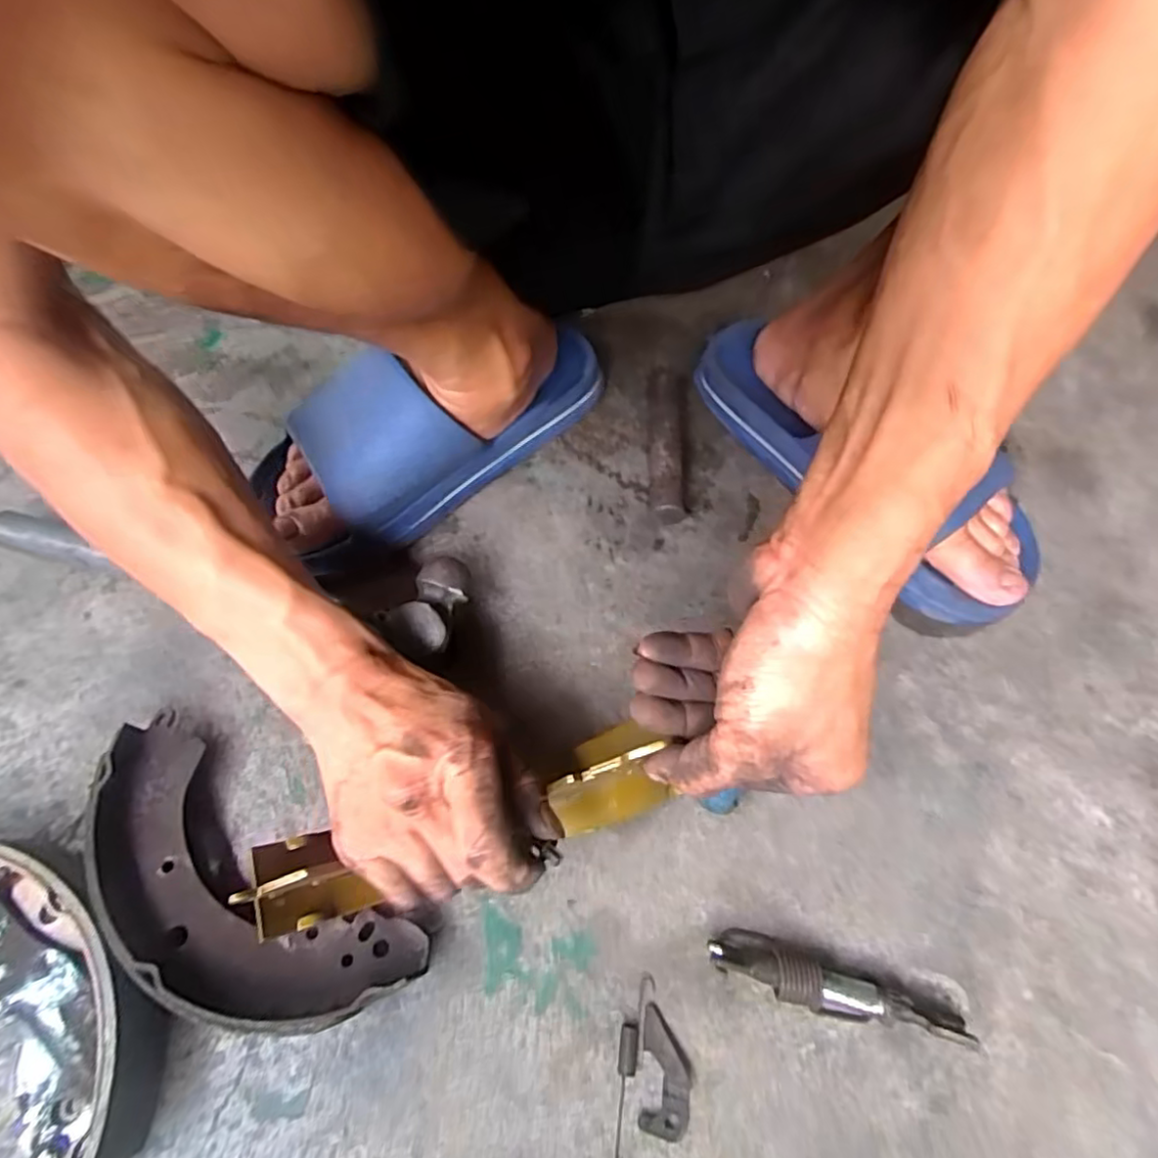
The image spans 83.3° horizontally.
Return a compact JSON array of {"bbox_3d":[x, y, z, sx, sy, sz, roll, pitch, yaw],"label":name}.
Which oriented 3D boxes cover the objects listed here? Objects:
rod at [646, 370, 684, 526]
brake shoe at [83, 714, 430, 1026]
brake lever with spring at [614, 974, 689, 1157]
[{"bbox_3d":[0.062,-0.109,0.489,0.022,0.025,0.145,-1,64,0],"label":"rod"},{"bbox_3d":[-0.183,0.164,0.340,0.204,0.038,0.084,32,68,15],"label":"brake shoe"},{"bbox_3d":[0.036,0.239,0.317,0.032,0.009,0.073,4,64,2],"label":"brake lever with spring"}]

